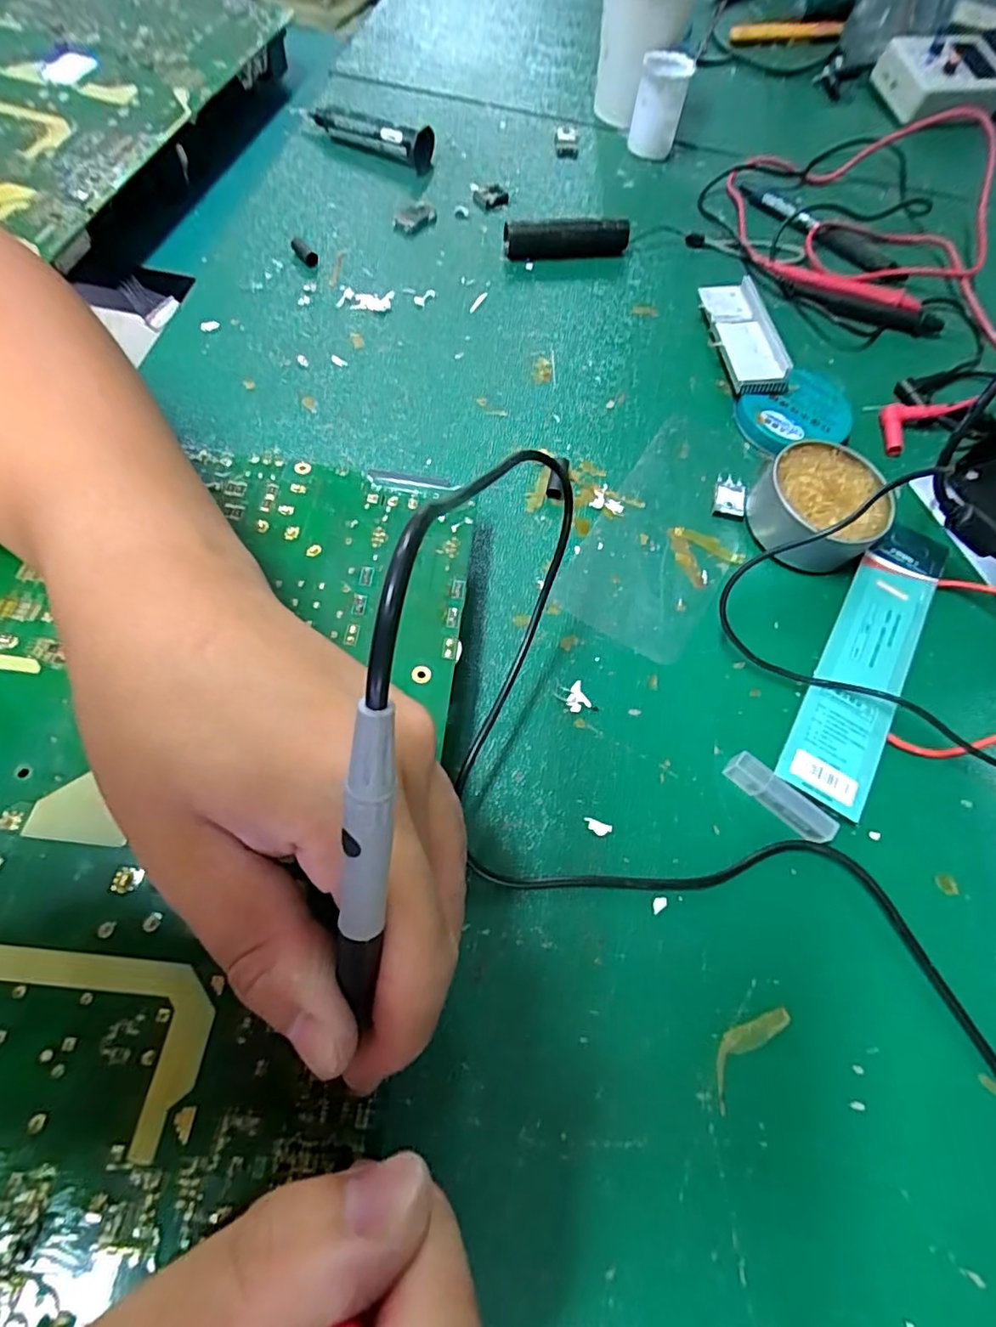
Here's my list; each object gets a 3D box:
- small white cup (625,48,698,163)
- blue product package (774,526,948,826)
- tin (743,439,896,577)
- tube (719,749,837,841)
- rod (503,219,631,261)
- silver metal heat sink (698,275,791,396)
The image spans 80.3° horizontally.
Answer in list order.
[{"bbox_3d":[0.120,-0.418,0.445,0.034,0.062,0.031,16,66,4],"label":"small white cup"},{"bbox_3d":[0.178,-0.004,0.285,0.040,0.011,0.164,30,67,10],"label":"blue product package"},{"bbox_3d":[0.165,-0.081,0.307,0.059,0.031,0.061,1,65,-3],"label":"tin"},{"bbox_3d":[0.120,0.057,0.251,0.047,0.013,0.010,40,69,14],"label":"tube"},{"bbox_3d":[0.047,-0.289,0.400,0.085,0.020,0.017,-6,66,-6],"label":"rod"},{"bbox_3d":[0.152,-0.200,0.367,0.038,0.018,0.094,-2,66,-4],"label":"silver metal heat sink"}]

